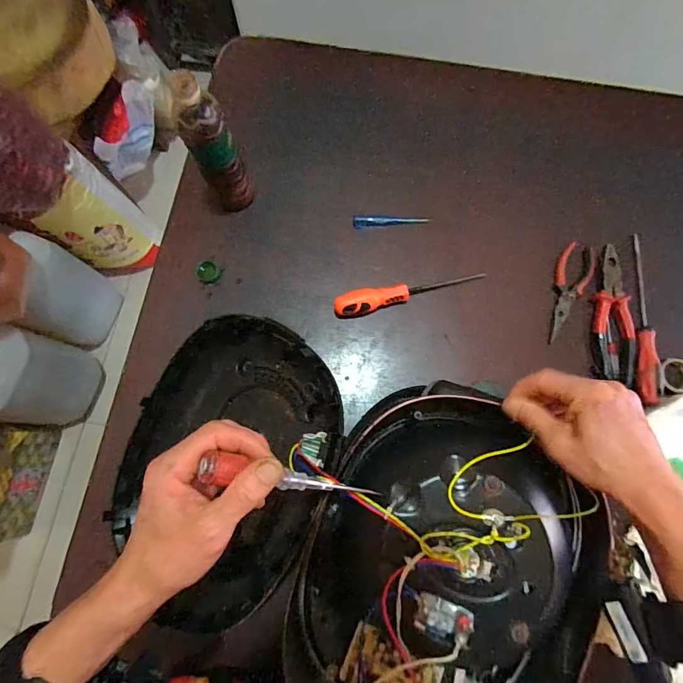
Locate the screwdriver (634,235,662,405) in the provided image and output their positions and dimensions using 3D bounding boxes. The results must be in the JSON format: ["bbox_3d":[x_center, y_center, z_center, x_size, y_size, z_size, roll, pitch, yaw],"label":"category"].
[{"bbox_3d":[0.425,-0.039,0.594,0.025,0.030,0.252,8,77,2],"label":"screwdriver"}]

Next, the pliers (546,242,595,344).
[{"bbox_3d":[0.326,-0.070,0.607,0.047,0.013,0.150,20,78,4],"label":"pliers"}]

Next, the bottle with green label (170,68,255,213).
[{"bbox_3d":[-0.162,-0.246,0.555,0.060,0.201,0.056,0,77,0],"label":"bottle with green label"}]

